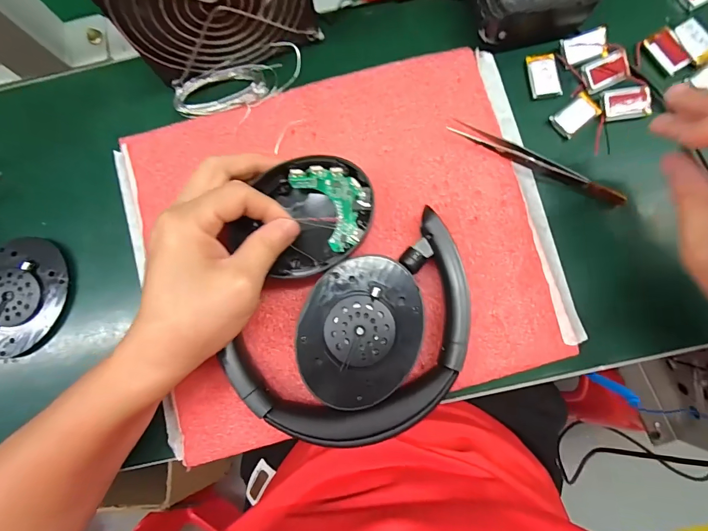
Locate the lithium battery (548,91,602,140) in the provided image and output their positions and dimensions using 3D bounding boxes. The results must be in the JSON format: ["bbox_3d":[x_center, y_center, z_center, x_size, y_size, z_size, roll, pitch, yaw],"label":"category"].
[{"bbox_3d":[0.155,-0.106,0.266,0.034,0.004,0.020,-38,81,-2],"label":"lithium battery"}]

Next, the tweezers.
[{"bbox_3d":[0.122,-0.069,0.257,0.122,0.008,0.011,27,84,8],"label":"tweezers"}]

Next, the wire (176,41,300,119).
[{"bbox_3d":[-0.084,-0.132,0.277,0.094,0.009,0.035,-16,81,2],"label":"wire"}]

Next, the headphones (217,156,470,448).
[{"bbox_3d":[0.000,0.023,0.241,0.135,0.030,0.161,11,82,6],"label":"headphones"}]

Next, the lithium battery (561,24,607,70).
[{"bbox_3d":[0.163,-0.154,0.270,0.031,0.004,0.020,-16,81,2],"label":"lithium battery"}]

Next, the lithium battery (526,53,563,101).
[{"bbox_3d":[0.135,-0.135,0.273,0.020,0.005,0.033,-7,81,3],"label":"lithium battery"}]

